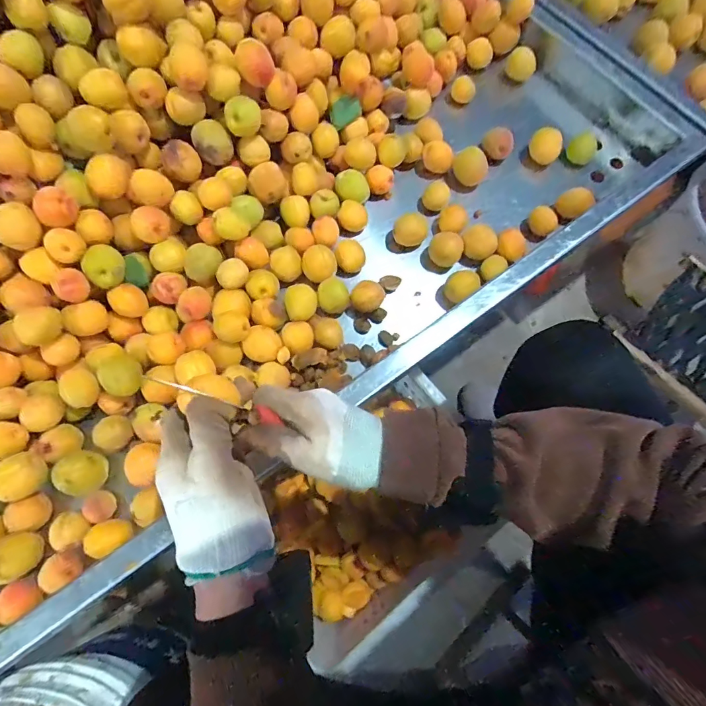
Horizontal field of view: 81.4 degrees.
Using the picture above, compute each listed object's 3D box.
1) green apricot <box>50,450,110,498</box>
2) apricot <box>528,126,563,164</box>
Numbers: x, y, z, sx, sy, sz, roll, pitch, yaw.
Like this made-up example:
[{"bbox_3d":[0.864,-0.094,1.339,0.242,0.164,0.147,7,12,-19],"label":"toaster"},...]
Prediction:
[{"bbox_3d":[-0.276,0.123,0.415,0.044,0.043,0.043,-10,72,-3],"label":"green apricot"},{"bbox_3d":[0.262,-0.282,0.560,0.043,0.034,0.039,28,74,10],"label":"apricot"}]

